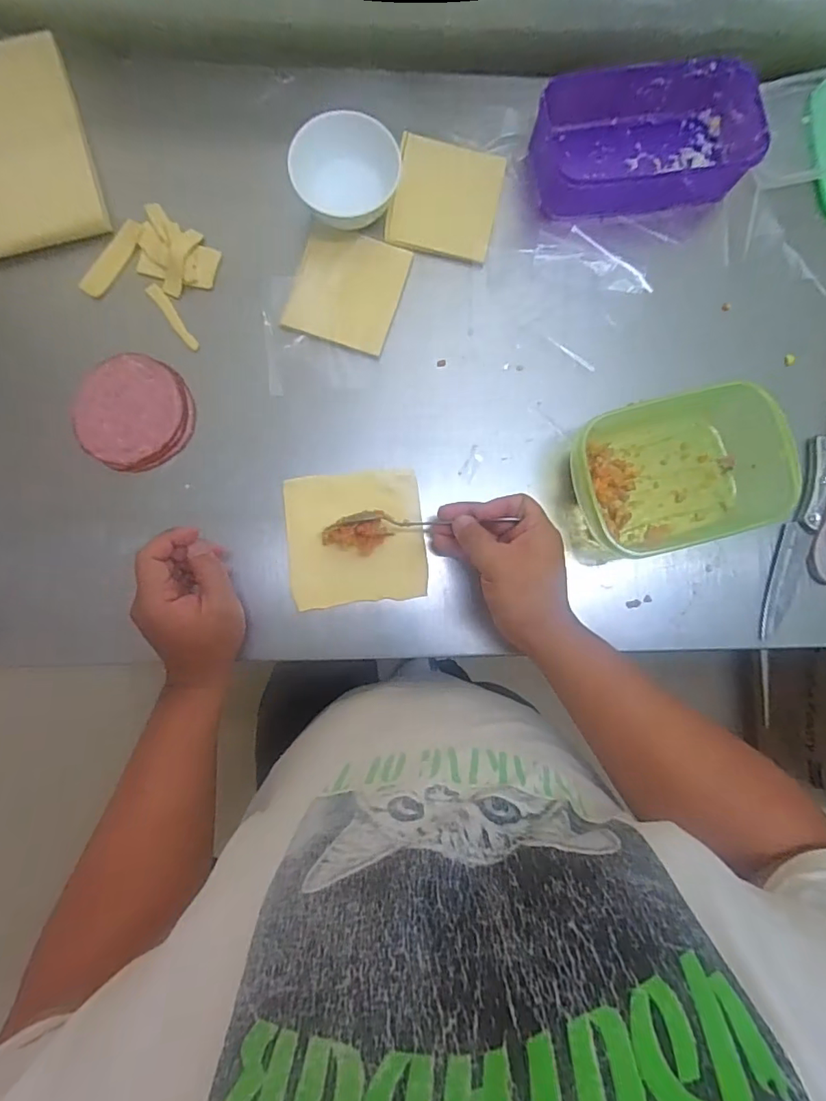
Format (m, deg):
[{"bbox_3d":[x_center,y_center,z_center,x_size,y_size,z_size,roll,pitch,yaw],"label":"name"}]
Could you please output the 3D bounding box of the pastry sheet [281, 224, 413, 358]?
[{"bbox_3d":[-0.062,-0.251,0.504,0.098,0.009,0.110,15,86,-2],"label":"pastry sheet"}]

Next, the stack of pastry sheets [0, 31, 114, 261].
[{"bbox_3d":[-0.371,-0.382,0.493,0.117,0.020,0.191,-16,87,-4],"label":"stack of pastry sheets"}]

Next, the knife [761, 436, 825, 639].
[{"bbox_3d":[0.379,-0.015,0.514,0.030,0.009,0.204,23,86,-1],"label":"knife"}]

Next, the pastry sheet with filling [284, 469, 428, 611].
[{"bbox_3d":[-0.052,-0.011,0.482,0.124,0.030,0.119,-6,87,-3],"label":"pastry sheet with filling"}]

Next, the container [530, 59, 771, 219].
[{"bbox_3d":[0.227,-0.407,0.523,0.215,0.052,0.118,-7,87,-3],"label":"container"}]

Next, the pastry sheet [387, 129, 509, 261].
[{"bbox_3d":[0.033,-0.348,0.518,0.101,0.007,0.113,13,86,-2],"label":"pastry sheet"}]

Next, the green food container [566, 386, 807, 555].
[{"bbox_3d":[0.239,-0.070,0.486,0.188,0.061,0.124,-16,87,-4],"label":"green food container"}]

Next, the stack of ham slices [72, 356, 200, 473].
[{"bbox_3d":[-0.259,-0.127,0.487,0.104,0.011,0.105,44,85,0],"label":"stack of ham slices"}]

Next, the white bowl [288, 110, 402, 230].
[{"bbox_3d":[-0.061,-0.348,0.486,0.097,0.054,0.083,-3,87,-3],"label":"white bowl"}]

